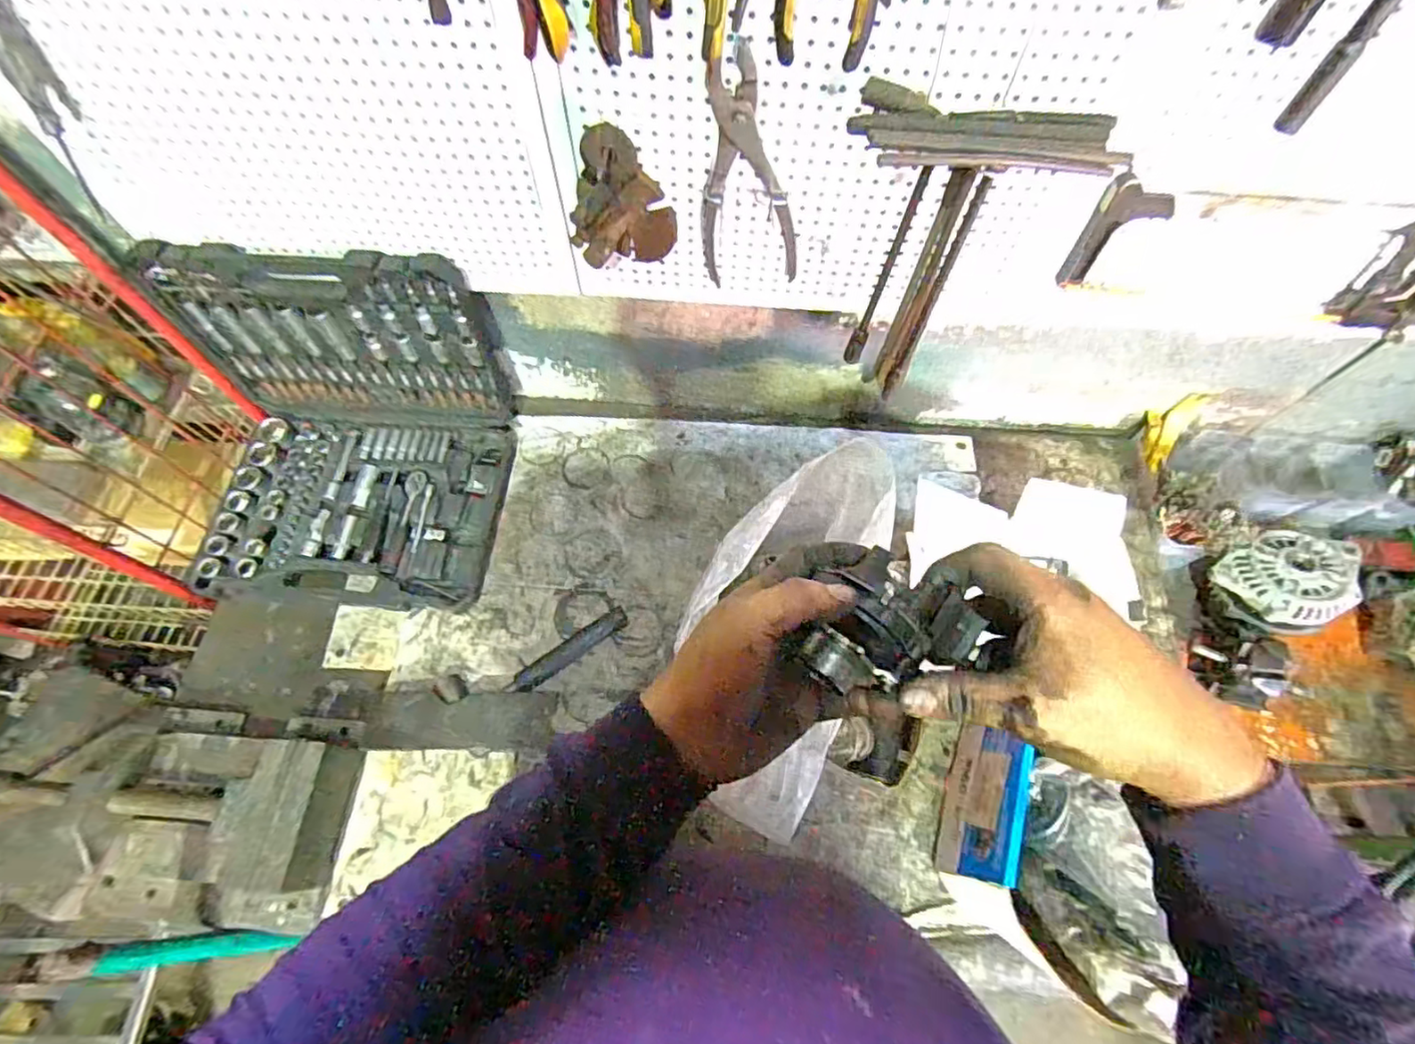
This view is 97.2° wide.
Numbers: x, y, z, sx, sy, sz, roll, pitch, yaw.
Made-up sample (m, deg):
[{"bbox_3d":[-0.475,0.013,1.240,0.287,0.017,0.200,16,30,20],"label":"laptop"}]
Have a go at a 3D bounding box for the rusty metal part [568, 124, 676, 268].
[{"bbox_3d":[-0.083,-0.296,0.588,0.105,0.138,0.049,-30,68,-14],"label":"rusty metal part"}]

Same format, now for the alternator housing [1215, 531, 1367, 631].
[{"bbox_3d":[0.801,0.074,0.853,0.175,0.064,0.129,-22,67,-11],"label":"alternator housing"}]

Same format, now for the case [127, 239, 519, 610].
[{"bbox_3d":[-0.480,-0.104,0.774,0.388,0.288,0.341,0,64,-1],"label":"case"}]

